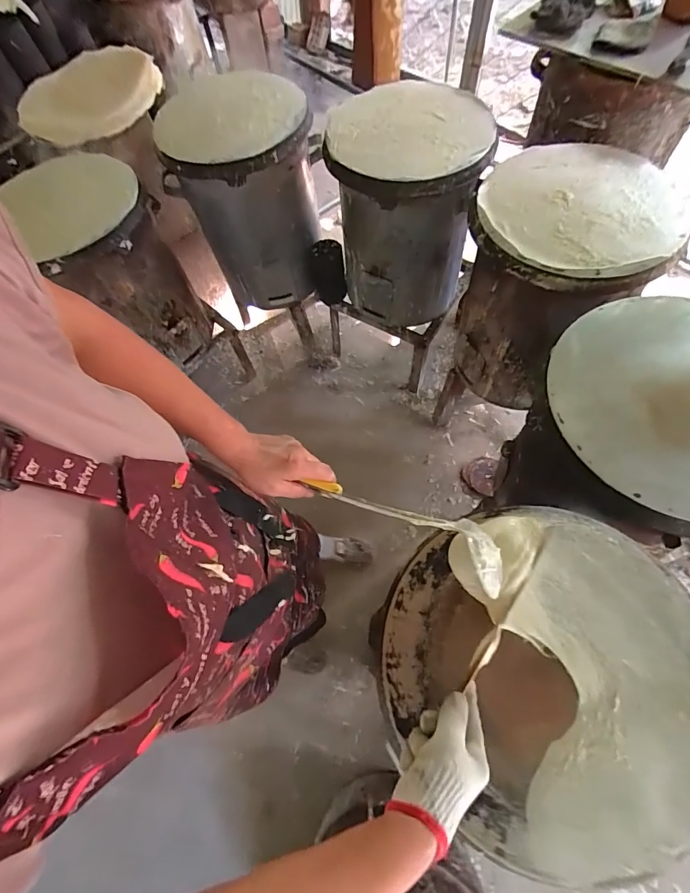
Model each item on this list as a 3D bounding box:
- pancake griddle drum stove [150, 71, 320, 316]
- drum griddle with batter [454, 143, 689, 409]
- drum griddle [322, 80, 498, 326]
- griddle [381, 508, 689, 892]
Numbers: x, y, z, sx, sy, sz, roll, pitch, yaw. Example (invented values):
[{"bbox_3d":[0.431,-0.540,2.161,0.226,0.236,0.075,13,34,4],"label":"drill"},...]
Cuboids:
[{"bbox_3d":[-0.288,-0.745,1.279,0.399,0.485,0.410,-17,65,-2],"label":"pancake griddle drum stove"},{"bbox_3d":[0.482,-0.385,1.037,0.411,0.464,0.395,-42,68,-14],"label":"drum griddle with batter"},{"bbox_3d":[0.158,-0.634,1.190,0.381,0.489,0.352,6,66,8],"label":"drum griddle"},{"bbox_3d":[0.245,0.263,0.495,0.379,0.055,0.366,-2,65,4],"label":"griddle"}]

